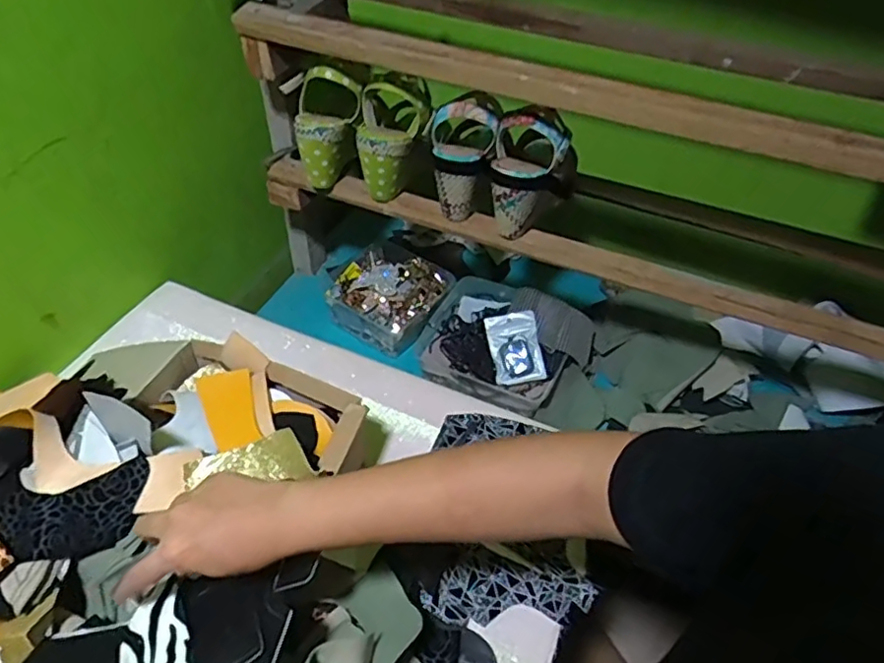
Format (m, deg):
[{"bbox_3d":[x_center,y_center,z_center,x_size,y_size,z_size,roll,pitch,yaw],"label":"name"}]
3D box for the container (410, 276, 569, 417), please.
[{"bbox_3d":[0.079,0.007,0.885,0.207,0.081,0.189,20,48,15],"label":"container"}]

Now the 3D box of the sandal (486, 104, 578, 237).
[{"bbox_3d":[0.104,-0.181,0.694,0.094,0.139,0.089,12,46,8],"label":"sandal"}]

